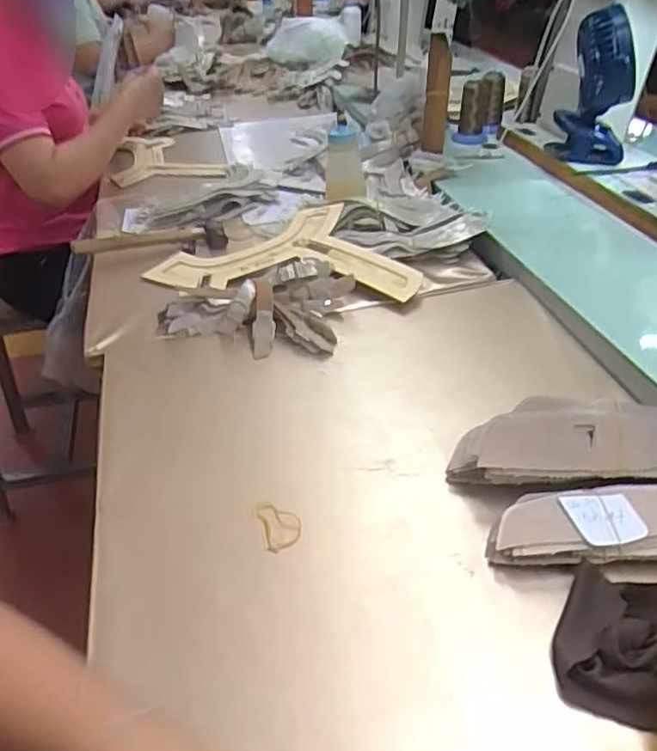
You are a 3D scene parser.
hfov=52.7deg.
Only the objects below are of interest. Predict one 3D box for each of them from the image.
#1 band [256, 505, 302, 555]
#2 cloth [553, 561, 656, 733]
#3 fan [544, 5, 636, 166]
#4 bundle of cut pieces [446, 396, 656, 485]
[{"bbox_3d":[-0.040,0.125,0.557,0.033,0.006,0.050,-12,38,-11],"label":"band"},{"bbox_3d":[0.220,0.175,0.438,0.124,0.041,0.108,13,40,21],"label":"cloth"},{"bbox_3d":[0.425,-0.452,1.057,0.109,0.229,0.113,9,39,17],"label":"fan"},{"bbox_3d":[0.213,0.063,0.571,0.207,0.057,0.067,-2,37,2],"label":"bundle of cut pieces"}]

